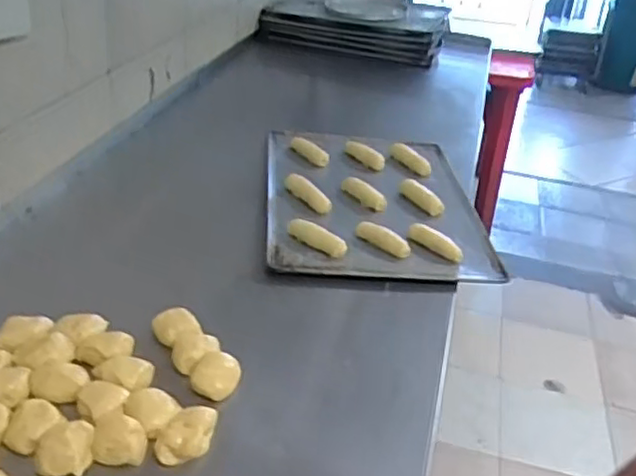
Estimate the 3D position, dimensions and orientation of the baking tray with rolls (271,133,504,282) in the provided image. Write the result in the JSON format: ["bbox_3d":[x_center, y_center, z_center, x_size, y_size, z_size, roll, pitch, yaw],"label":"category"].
[{"bbox_3d":[0.088,-0.069,1.070,0.330,0.031,0.449,2,32,-5],"label":"baking tray with rolls"}]

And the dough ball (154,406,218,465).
[{"bbox_3d":[-0.125,0.188,0.623,0.048,0.028,0.058,7,32,3],"label":"dough ball"}]

